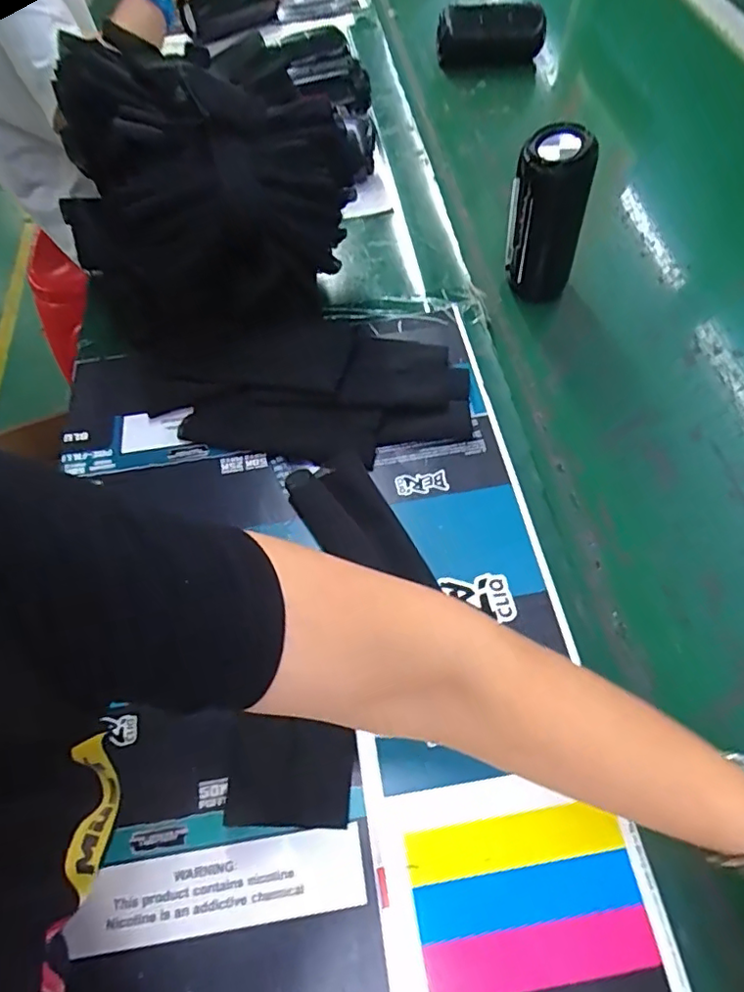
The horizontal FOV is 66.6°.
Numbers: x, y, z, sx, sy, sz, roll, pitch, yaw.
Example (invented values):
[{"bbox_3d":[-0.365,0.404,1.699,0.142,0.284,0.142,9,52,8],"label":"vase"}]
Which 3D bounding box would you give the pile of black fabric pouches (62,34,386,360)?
[{"bbox_3d":[-0.146,-0.253,0.495,0.218,0.212,0.165,-27,61,-12],"label":"pile of black fabric pouches"}]

